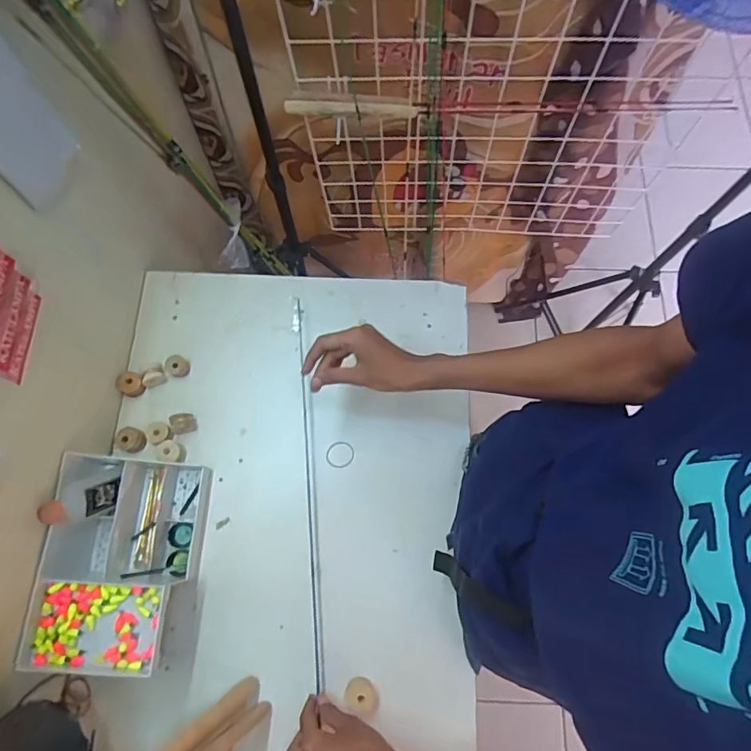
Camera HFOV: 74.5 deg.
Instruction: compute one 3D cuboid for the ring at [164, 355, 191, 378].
[{"bbox_3d":[-0.285,-0.013,0.708,0.034,0.015,0.030,9,73,3],"label":"ring"}]

